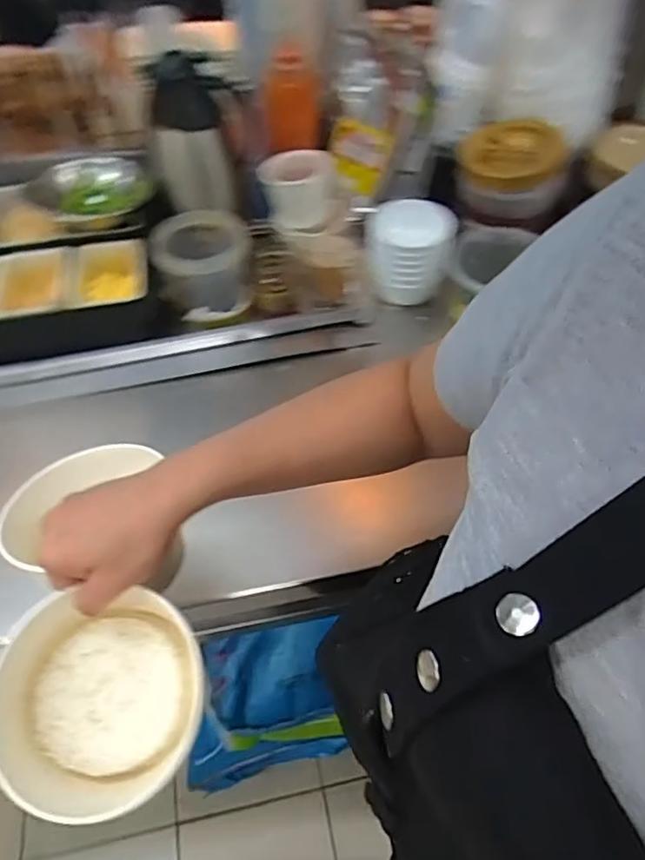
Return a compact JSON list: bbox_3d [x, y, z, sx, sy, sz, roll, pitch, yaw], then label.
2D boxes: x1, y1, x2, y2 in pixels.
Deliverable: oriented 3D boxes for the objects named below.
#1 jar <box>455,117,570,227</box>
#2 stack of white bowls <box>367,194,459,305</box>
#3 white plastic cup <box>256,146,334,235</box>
[{"bbox_3d":[0.260,-0.367,0.814,0.139,0.090,0.139,10,53,8],"label":"jar"},{"bbox_3d":[0.119,-0.247,0.812,0.112,0.105,0.098,6,53,5],"label":"stack of white bowls"},{"bbox_3d":[-0.037,-0.347,0.837,0.106,0.074,0.113,0,53,0],"label":"white plastic cup"}]

